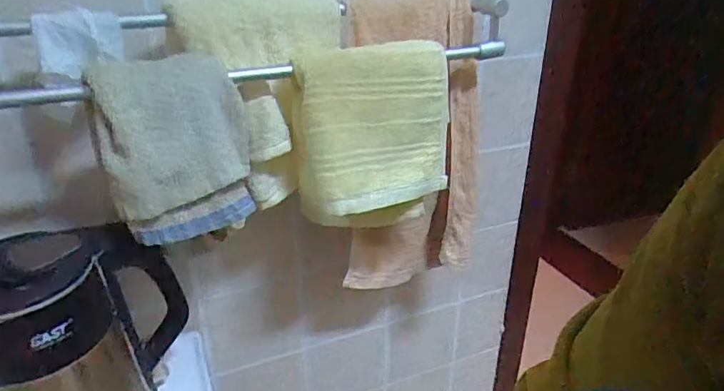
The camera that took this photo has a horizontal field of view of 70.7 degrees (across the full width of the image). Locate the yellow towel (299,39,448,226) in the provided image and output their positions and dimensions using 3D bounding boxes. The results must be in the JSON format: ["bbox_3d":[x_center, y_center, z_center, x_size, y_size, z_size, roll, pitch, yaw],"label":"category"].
[{"bbox_3d":[0.014,-0.066,0.585,0.179,0.192,0.062,-13,29,-25],"label":"yellow towel"}]

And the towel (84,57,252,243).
[{"bbox_3d":[-0.180,-0.045,0.503,0.135,0.163,0.057,-8,27,-17],"label":"towel"}]

